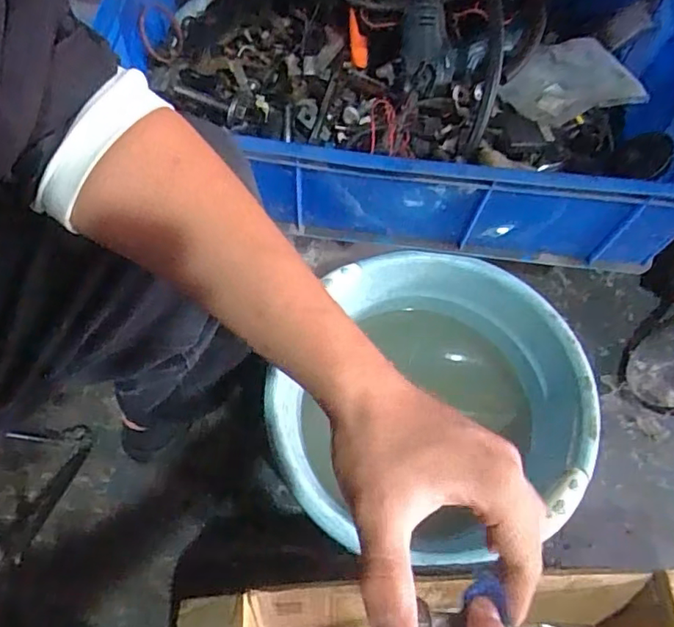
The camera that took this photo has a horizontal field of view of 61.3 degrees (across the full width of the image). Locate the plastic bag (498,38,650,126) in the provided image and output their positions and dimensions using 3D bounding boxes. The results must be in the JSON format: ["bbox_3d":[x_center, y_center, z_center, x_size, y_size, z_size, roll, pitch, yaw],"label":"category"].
[{"bbox_3d":[0.255,-0.260,0.634,0.123,0.023,0.132,-24,51,7],"label":"plastic bag"}]

